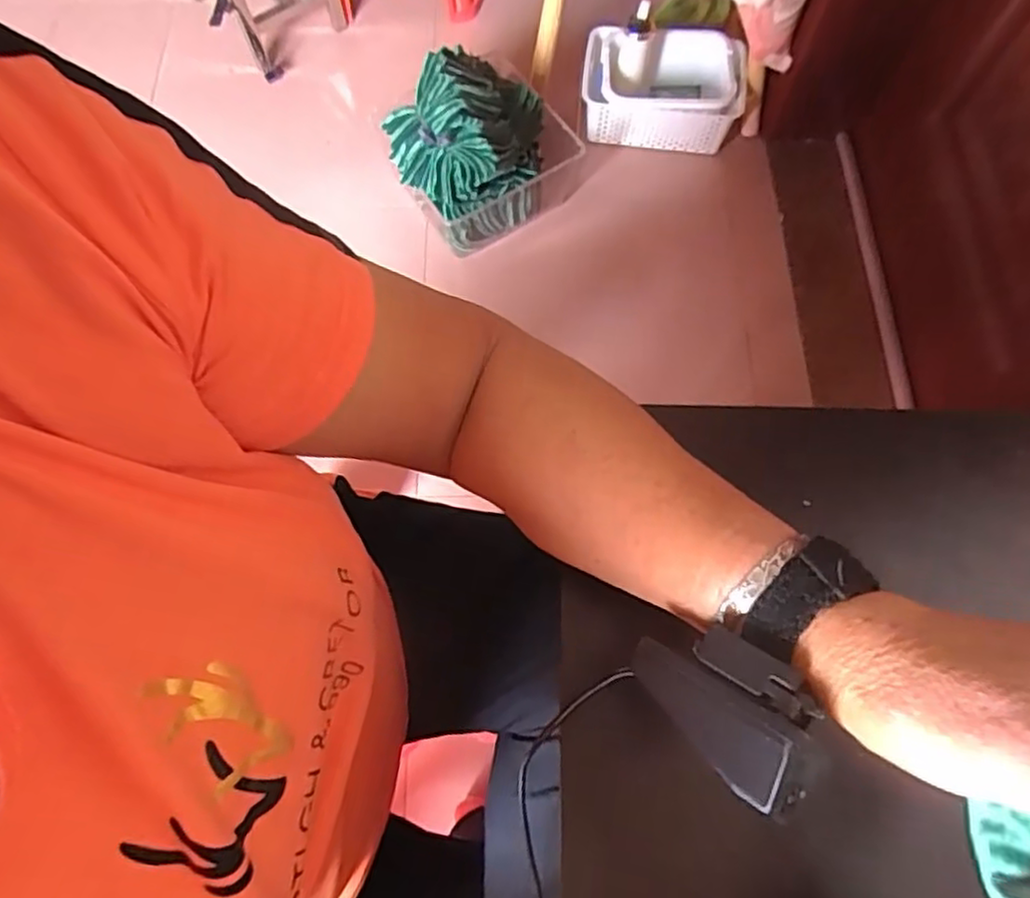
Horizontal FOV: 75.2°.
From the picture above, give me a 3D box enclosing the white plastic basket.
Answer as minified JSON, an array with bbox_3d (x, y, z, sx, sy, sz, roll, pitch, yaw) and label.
[{"bbox_3d":[0.295,-0.722,1.359,0.312,0.165,0.186,3,71,2],"label":"white plastic basket"}]

